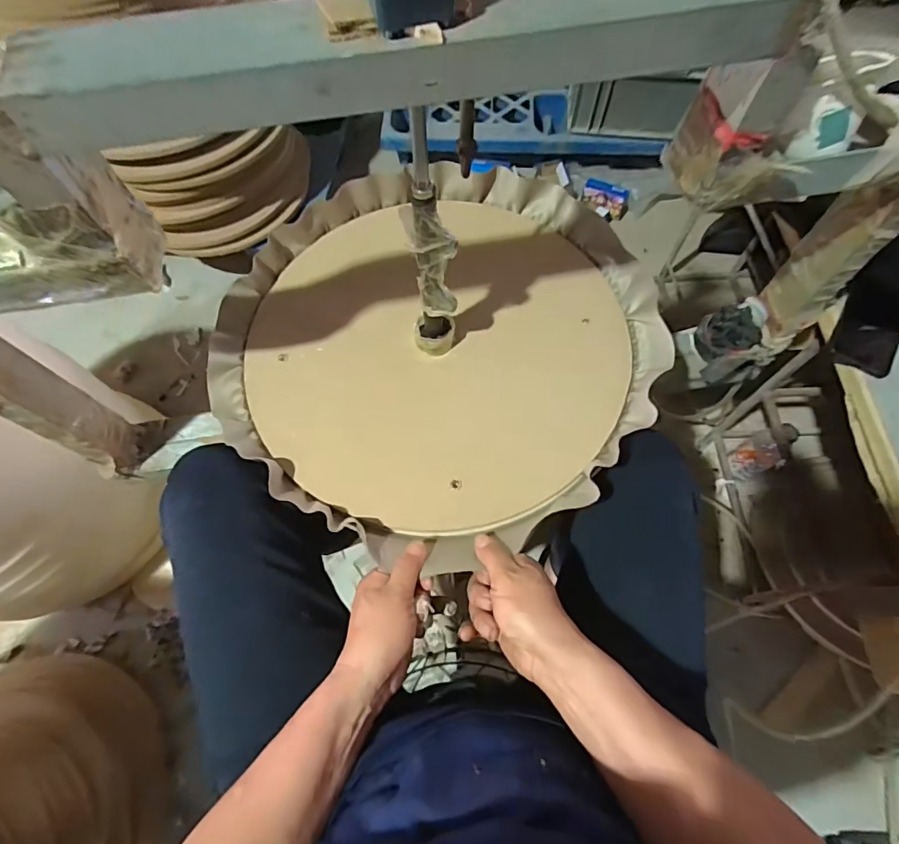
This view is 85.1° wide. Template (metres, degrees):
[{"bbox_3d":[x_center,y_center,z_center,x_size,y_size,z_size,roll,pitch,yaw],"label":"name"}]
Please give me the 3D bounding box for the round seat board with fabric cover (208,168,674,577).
[{"bbox_3d":[-0.010,-0.110,0.607,0.494,0.045,0.511,0,66,1],"label":"round seat board with fabric cover"}]

